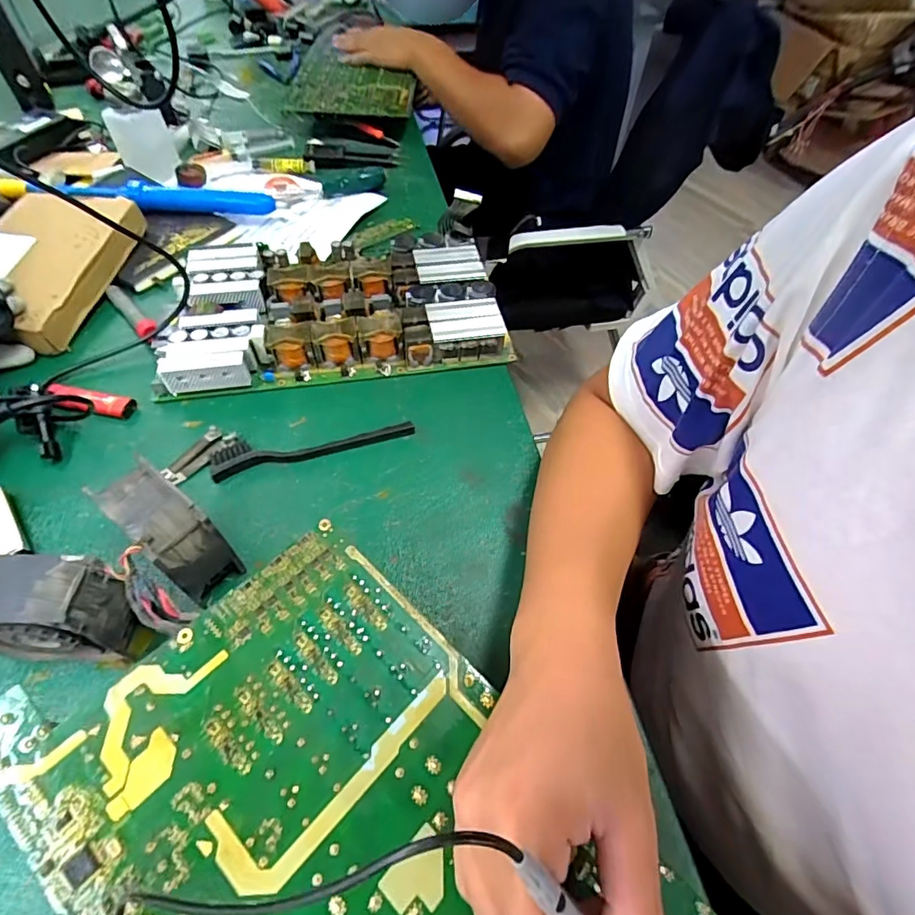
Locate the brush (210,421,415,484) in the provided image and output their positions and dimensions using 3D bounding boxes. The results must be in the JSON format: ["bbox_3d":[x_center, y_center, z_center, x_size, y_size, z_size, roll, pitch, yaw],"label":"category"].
[{"bbox_3d":[-0.123,-0.015,0.434,0.166,0.012,0.036,-13,56,-13],"label":"brush"}]

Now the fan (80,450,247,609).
[{"bbox_3d":[-0.188,0.053,0.336,0.073,0.080,0.037,34,59,19],"label":"fan"}]

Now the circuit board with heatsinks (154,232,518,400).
[{"bbox_3d":[-0.126,-0.170,0.526,0.326,0.040,0.212,-7,55,-9],"label":"circuit board with heatsinks"}]

